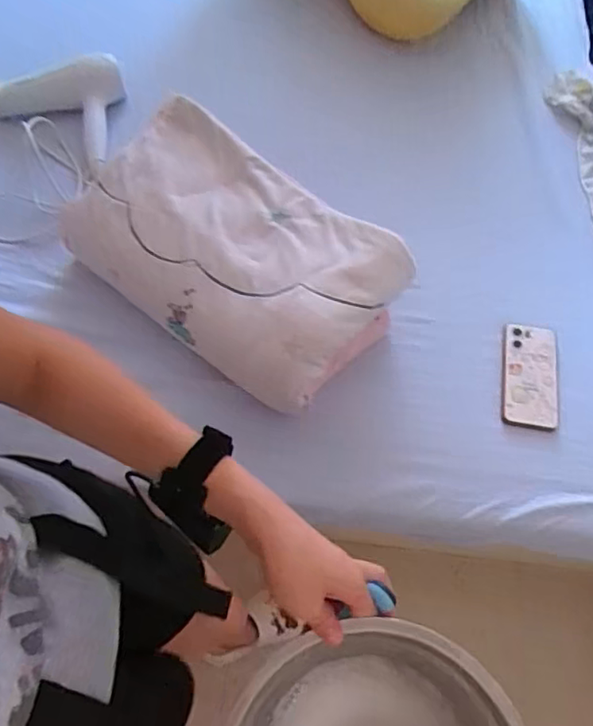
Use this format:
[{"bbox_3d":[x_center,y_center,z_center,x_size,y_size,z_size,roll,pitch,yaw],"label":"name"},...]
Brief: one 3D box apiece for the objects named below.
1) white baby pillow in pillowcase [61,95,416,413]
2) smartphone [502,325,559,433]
[{"bbox_3d":[-0.107,-0.163,0.838,0.479,0.137,0.261,36,70,15],"label":"white baby pillow in pillowcase"},{"bbox_3d":[0.343,0.019,0.862,0.078,0.015,0.162,9,66,4],"label":"smartphone"}]

